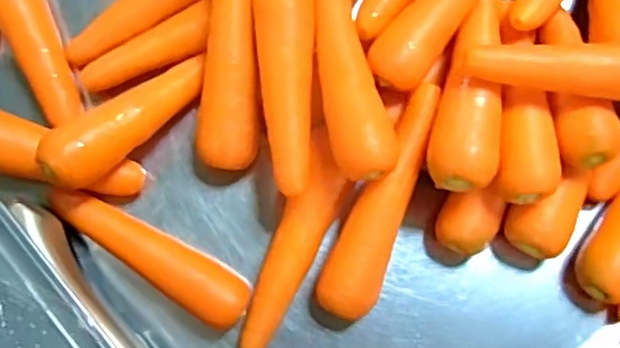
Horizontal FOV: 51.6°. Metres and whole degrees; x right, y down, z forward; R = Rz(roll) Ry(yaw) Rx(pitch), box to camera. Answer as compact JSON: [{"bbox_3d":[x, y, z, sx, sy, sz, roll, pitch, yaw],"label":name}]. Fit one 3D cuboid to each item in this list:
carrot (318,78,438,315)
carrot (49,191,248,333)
[{"bbox_3d":[0.052,0.021,0.486,0.043,0.063,0.176,20,80,0],"label":"carrot"},{"bbox_3d":[-0.120,0.055,0.481,0.170,0.044,0.041,34,81,2],"label":"carrot"}]

